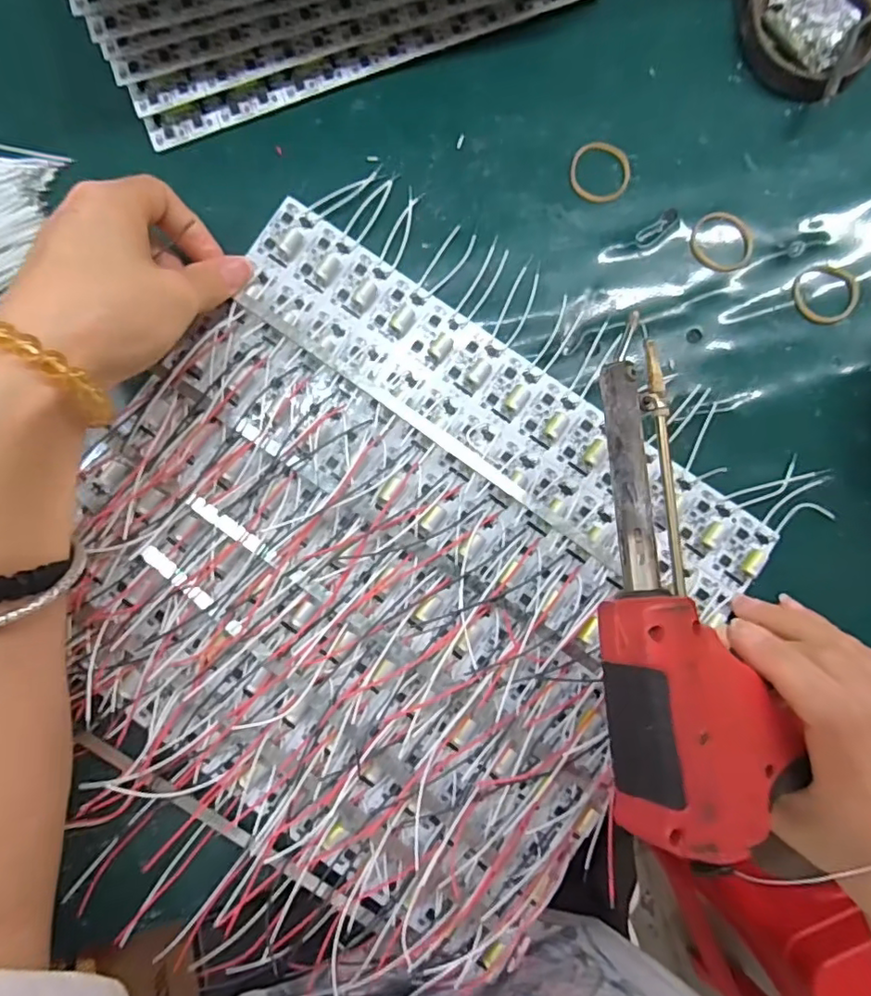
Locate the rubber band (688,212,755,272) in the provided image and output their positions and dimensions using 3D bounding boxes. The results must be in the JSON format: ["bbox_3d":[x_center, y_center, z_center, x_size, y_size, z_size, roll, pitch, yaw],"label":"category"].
[{"bbox_3d":[0.145,-0.129,0.285,0.032,0.005,0.030,0,86,0],"label":"rubber band"}]

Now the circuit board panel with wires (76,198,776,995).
[{"bbox_3d":[-0.028,0.040,0.261,0.281,0.022,0.265,38,87,2],"label":"circuit board panel with wires"}]

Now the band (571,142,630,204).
[{"bbox_3d":[0.085,-0.167,0.289,0.030,0.004,0.031,0,86,0],"label":"band"}]

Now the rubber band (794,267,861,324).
[{"bbox_3d":[0.198,-0.102,0.284,0.034,0.004,0.029,2,86,0],"label":"rubber band"}]

